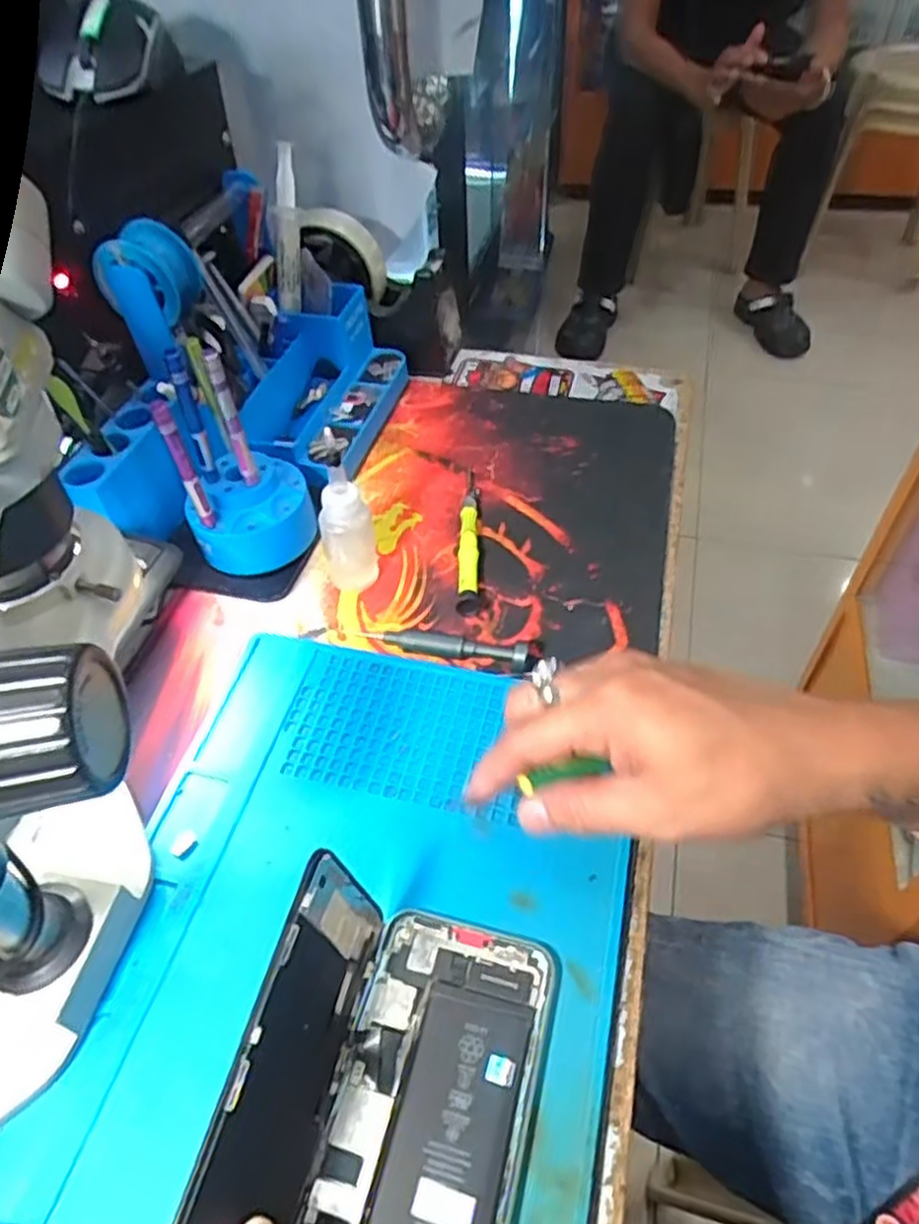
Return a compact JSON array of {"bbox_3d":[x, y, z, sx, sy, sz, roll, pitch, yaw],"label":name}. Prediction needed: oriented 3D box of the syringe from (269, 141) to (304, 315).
[{"bbox_3d":[-0.127,-0.283,0.570,0.019,0.111,0.021,9,29,10],"label":"syringe"}]

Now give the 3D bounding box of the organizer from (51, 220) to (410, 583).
[{"bbox_3d":[-0.140,-0.158,0.507,0.140,0.152,0.251,11,51,11],"label":"organizer"}]

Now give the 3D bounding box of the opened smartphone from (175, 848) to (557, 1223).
[{"bbox_3d":[-0.022,0.170,0.266,0.094,0.074,0.147,9,51,10],"label":"opened smartphone"}]

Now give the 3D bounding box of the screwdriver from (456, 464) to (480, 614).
[{"bbox_3d":[0.006,-0.051,0.502,0.013,0.011,0.131,0,50,2],"label":"screwdriver"}]

